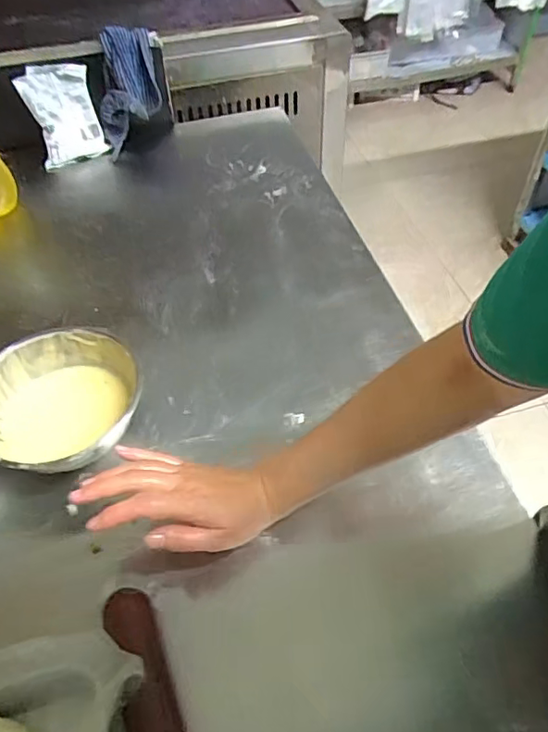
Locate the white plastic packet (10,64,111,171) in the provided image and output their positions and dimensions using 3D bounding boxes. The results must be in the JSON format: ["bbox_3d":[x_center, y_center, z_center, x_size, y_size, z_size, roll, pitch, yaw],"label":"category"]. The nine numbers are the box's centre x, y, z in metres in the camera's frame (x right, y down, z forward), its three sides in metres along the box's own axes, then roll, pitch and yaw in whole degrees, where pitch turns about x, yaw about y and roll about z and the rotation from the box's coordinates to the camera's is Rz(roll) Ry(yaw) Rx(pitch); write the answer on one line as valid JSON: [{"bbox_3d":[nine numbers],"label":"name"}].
[{"bbox_3d":[-0.342,-0.406,0.894,0.106,0.145,0.026,-16,26,-6],"label":"white plastic packet"}]

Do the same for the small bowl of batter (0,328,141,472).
[{"bbox_3d":[-0.216,0.043,0.558,0.156,0.068,0.154,0,51,0],"label":"small bowl of batter"}]

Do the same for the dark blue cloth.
[{"bbox_3d":[-0.237,-0.438,0.906,0.102,0.186,0.070,-12,52,-10],"label":"dark blue cloth"}]

